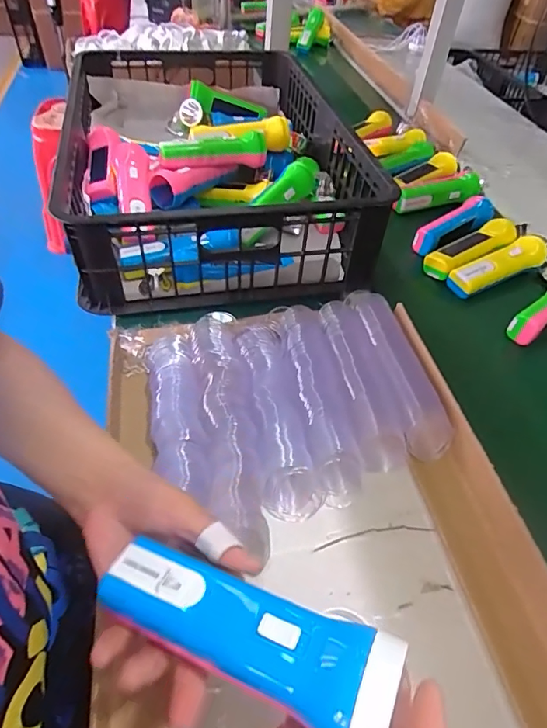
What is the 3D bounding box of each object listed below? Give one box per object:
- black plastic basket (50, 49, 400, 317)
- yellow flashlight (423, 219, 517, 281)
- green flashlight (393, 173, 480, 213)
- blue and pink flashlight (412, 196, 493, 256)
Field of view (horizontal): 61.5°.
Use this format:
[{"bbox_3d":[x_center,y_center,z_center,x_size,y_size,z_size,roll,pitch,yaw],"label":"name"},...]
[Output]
[{"bbox_3d":[-0.097,-0.318,0.718,0.409,0.136,0.570,-10,51,-13],"label":"black plastic basket"},{"bbox_3d":[0.304,-0.176,0.702,0.170,0.035,0.064,-21,54,-21],"label":"yellow flashlight"},{"bbox_3d":[0.286,-0.306,0.817,0.178,0.039,0.052,-14,52,-16],"label":"green flashlight"},{"bbox_3d":[0.295,-0.222,0.737,0.173,0.051,0.043,-28,57,-26],"label":"blue and pink flashlight"}]

